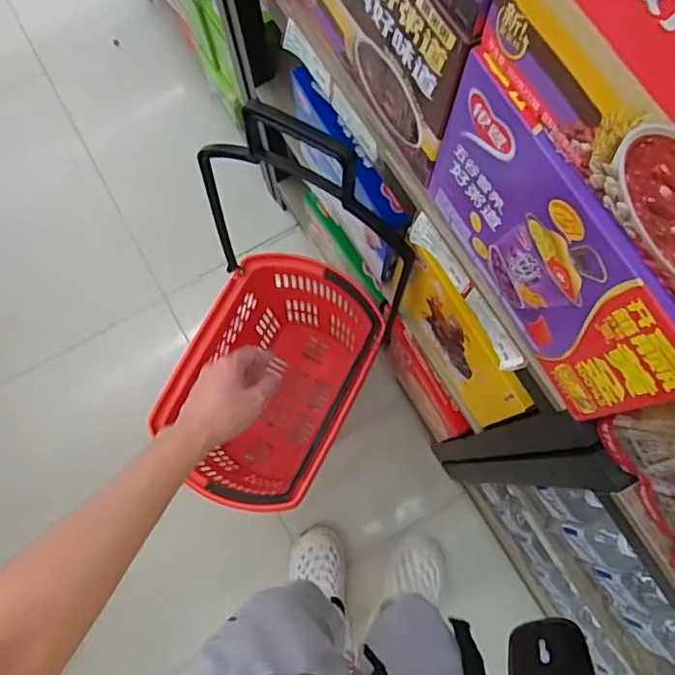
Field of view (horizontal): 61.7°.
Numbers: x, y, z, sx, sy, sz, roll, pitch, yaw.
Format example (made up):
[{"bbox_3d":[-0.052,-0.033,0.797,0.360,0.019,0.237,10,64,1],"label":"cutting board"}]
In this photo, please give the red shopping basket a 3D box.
[{"bbox_3d":[-0.125,0.058,1.029,0.338,0.892,0.482,23,77,5],"label":"red shopping basket"}]

